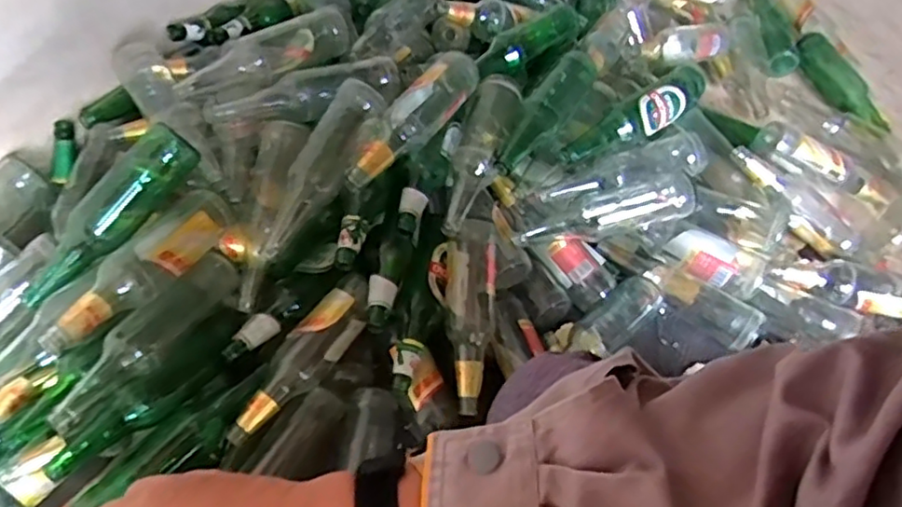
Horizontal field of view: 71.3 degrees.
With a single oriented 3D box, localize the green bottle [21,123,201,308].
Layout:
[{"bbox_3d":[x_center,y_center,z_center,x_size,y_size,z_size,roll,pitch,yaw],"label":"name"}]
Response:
[{"bbox_3d":[-0.421,-0.044,0.787,0.078,0.070,0.266,35,78,19],"label":"green bottle"}]

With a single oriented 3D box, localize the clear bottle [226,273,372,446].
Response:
[{"bbox_3d":[-0.194,0.143,0.832,0.061,0.082,0.249,32,61,18],"label":"clear bottle"}]

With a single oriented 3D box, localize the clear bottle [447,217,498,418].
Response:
[{"bbox_3d":[0.026,0.086,0.865,0.067,0.075,0.258,4,75,0],"label":"clear bottle"}]

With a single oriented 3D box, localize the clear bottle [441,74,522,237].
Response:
[{"bbox_3d":[0.038,-0.138,0.879,0.069,0.066,0.255,15,57,8],"label":"clear bottle"}]

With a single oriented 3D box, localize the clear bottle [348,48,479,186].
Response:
[{"bbox_3d":[-0.051,-0.175,0.858,0.076,0.078,0.265,29,60,16],"label":"clear bottle"}]

